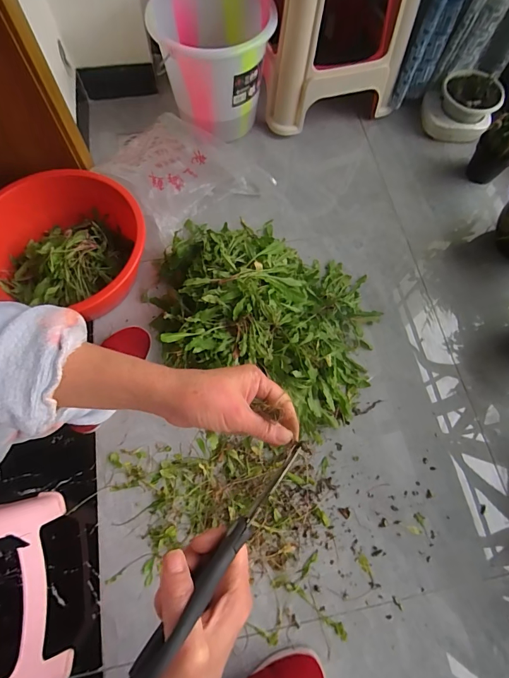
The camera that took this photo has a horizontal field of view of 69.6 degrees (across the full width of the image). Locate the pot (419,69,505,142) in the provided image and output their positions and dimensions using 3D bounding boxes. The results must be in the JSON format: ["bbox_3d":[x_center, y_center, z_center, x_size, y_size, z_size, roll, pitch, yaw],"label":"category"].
[{"bbox_3d":[0.570,-0.649,1.031,0.186,0.125,0.163,21,69,9],"label":"pot"}]

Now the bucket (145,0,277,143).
[{"bbox_3d":[-0.097,-0.690,0.928,0.281,0.241,0.249,-3,69,-3],"label":"bucket"}]

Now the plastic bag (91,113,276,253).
[{"bbox_3d":[-0.197,-0.436,0.935,0.339,0.110,0.356,-41,75,-16],"label":"plastic bag"}]

